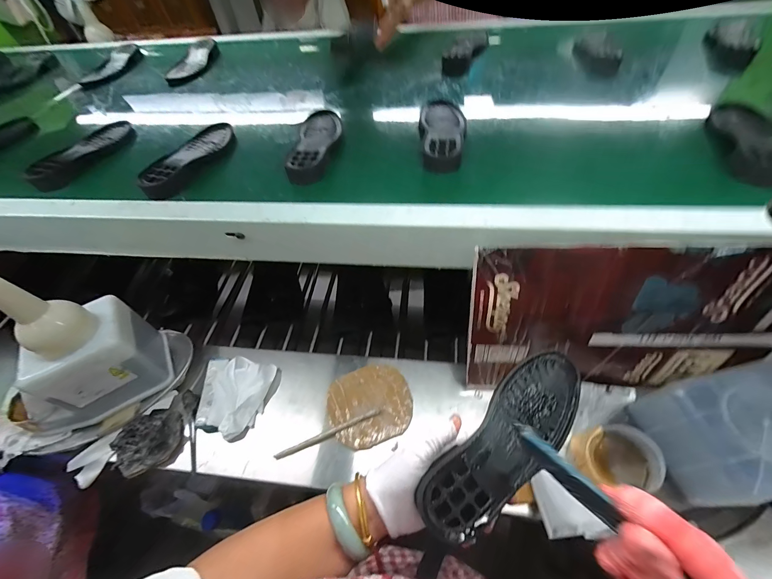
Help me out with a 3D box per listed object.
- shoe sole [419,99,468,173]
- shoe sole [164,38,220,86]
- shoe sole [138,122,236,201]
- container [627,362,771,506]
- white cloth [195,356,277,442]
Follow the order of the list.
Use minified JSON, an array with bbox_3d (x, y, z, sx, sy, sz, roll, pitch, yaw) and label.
[{"bbox_3d":[0.095,-0.272,0.552,0.080,0.024,0.215,5,53,9],"label":"shoe sole"},{"bbox_3d":[-0.515,-0.628,0.888,0.069,0.024,0.233,2,52,7],"label":"shoe sole"},{"bbox_3d":[-0.333,-0.235,0.565,0.082,0.025,0.219,5,53,9],"label":"shoe sole"},{"bbox_3d":[0.438,0.182,0.408,0.140,0.110,0.129,-8,52,-1],"label":"container"},{"bbox_3d":[-0.296,0.206,0.629,0.134,0.036,0.145,5,53,10],"label":"white cloth"}]

